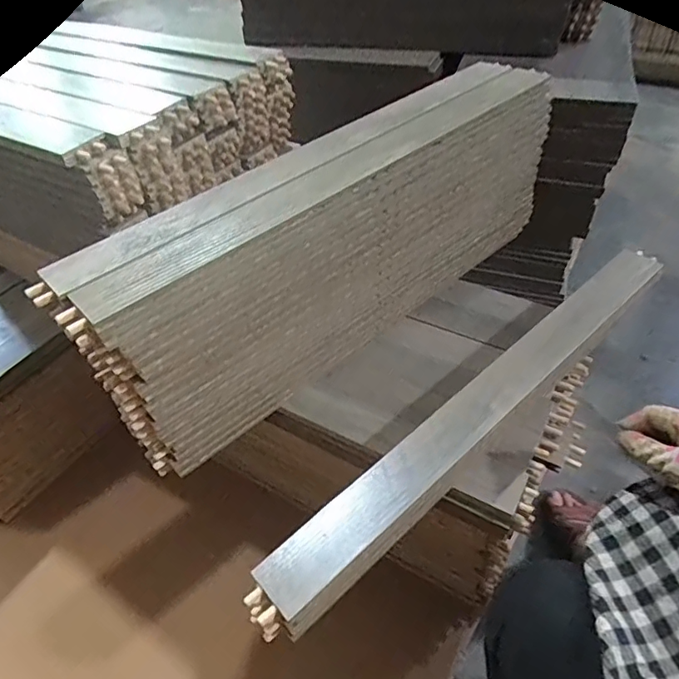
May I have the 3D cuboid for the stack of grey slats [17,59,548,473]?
[{"bbox_3d":[0.025,-0.119,0.662,0.673,0.247,0.129,-31,51,-23],"label":"stack of grey slats"}]

